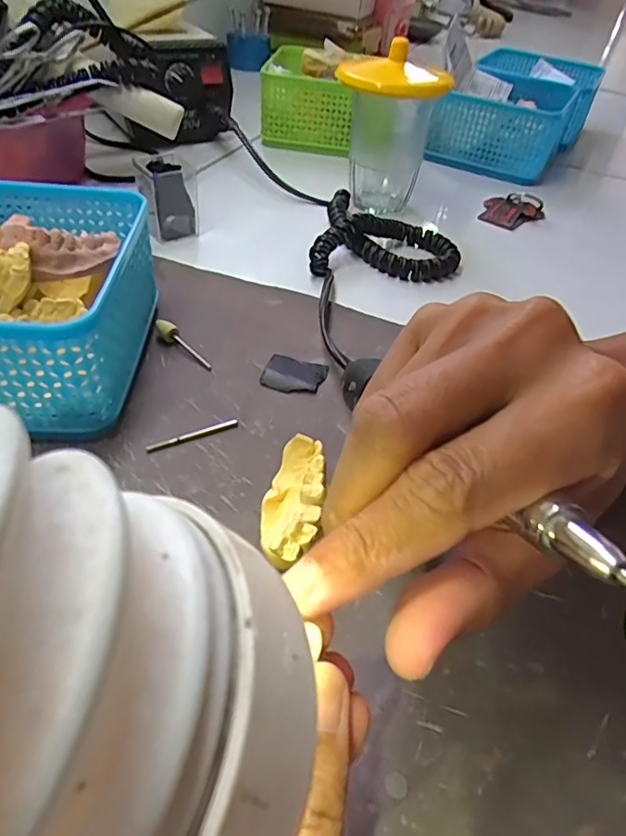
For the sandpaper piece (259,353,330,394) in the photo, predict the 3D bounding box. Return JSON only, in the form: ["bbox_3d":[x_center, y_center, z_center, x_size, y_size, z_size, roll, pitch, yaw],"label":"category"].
[{"bbox_3d":[-0.010,-0.024,0.301,0.032,0.004,0.028,15,44,9],"label":"sandpaper piece"}]

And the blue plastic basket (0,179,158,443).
[{"bbox_3d":[-0.156,-0.058,0.275,0.133,0.064,0.129,3,43,-4],"label":"blue plastic basket"}]

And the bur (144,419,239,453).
[{"bbox_3d":[-0.056,0.008,0.262,0.044,0.004,0.004,-17,48,-23],"label":"bur"}]

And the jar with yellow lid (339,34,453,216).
[{"bbox_3d":[0.060,-0.226,0.441,0.071,0.114,0.089,16,44,10],"label":"jar with yellow lid"}]

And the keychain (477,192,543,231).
[{"bbox_3d":[0.169,-0.180,0.479,0.054,0.014,0.042,-27,53,-31],"label":"keychain"}]

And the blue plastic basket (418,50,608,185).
[{"bbox_3d":[0.226,-0.332,0.606,0.118,0.068,0.259,24,46,18],"label":"blue plastic basket"}]

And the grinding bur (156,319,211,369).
[{"bbox_3d":[-0.071,-0.042,0.308,0.044,0.009,0.008,32,49,24],"label":"grinding bur"}]

